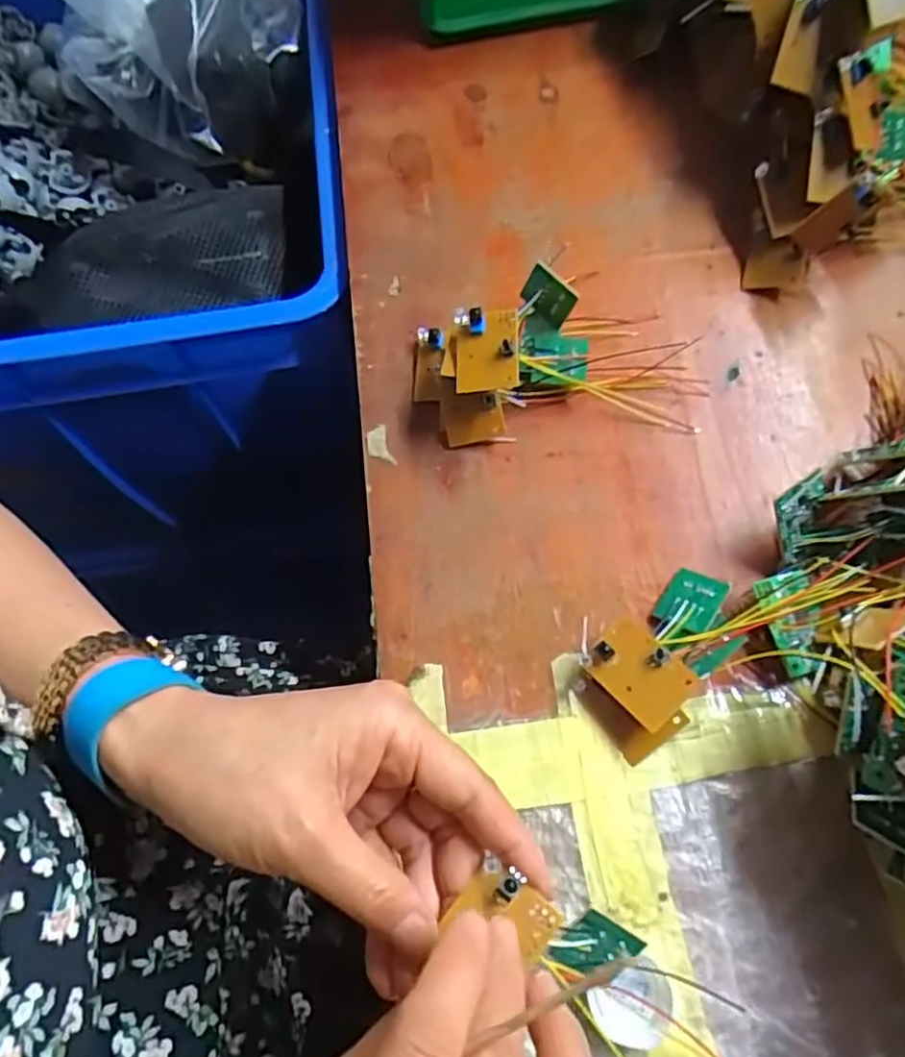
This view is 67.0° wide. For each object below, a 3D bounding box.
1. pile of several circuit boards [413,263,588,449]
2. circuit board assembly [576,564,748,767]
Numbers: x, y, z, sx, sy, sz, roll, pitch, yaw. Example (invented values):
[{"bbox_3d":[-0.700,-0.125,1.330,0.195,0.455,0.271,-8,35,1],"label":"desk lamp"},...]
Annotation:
[{"bbox_3d":[0.026,-0.089,0.359,0.093,0.047,0.074,-6,65,-1],"label":"pile of several circuit boards"},{"bbox_3d":[0.097,0.056,0.302,0.073,0.022,0.061,-24,67,-7],"label":"circuit board assembly"}]

